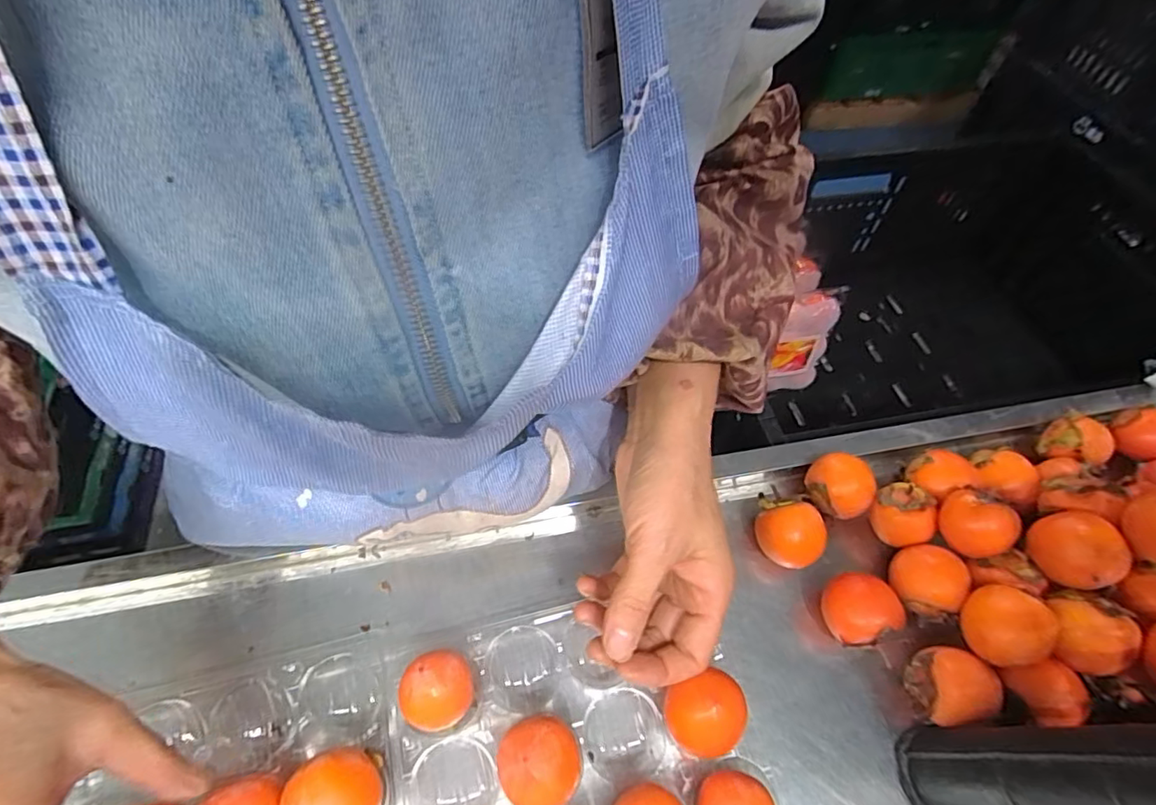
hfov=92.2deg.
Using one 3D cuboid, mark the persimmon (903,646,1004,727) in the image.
[{"bbox_3d":[0.216,0.169,0.330,0.045,0.043,0.039,-2,57,-3],"label":"persimmon"}]

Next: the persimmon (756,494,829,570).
[{"bbox_3d":[0.143,0.090,0.382,0.041,0.043,0.047,8,57,3],"label":"persimmon"}]

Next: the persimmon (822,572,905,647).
[{"bbox_3d":[0.175,0.132,0.354,0.035,0.046,0.039,-15,58,-11],"label":"persimmon"}]

